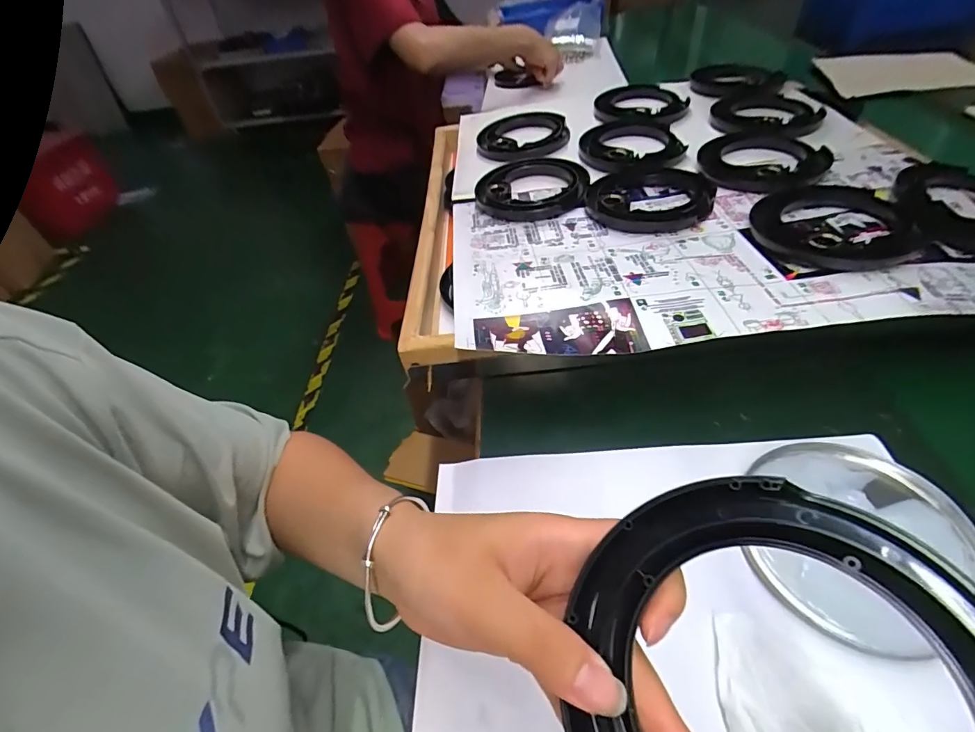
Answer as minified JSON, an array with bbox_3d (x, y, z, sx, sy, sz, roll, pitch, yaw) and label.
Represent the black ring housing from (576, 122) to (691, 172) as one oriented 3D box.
[{"bbox_3d":[0.183,-0.281,0.576,0.125,0.018,0.128,-2,47,6],"label":"black ring housing"}]

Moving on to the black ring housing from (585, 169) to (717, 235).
[{"bbox_3d":[0.175,-0.180,0.484,0.129,0.018,0.127,10,49,17],"label":"black ring housing"}]

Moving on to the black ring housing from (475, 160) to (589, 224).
[{"bbox_3d":[0.052,-0.208,0.526,0.123,0.021,0.119,18,52,23],"label":"black ring housing"}]

